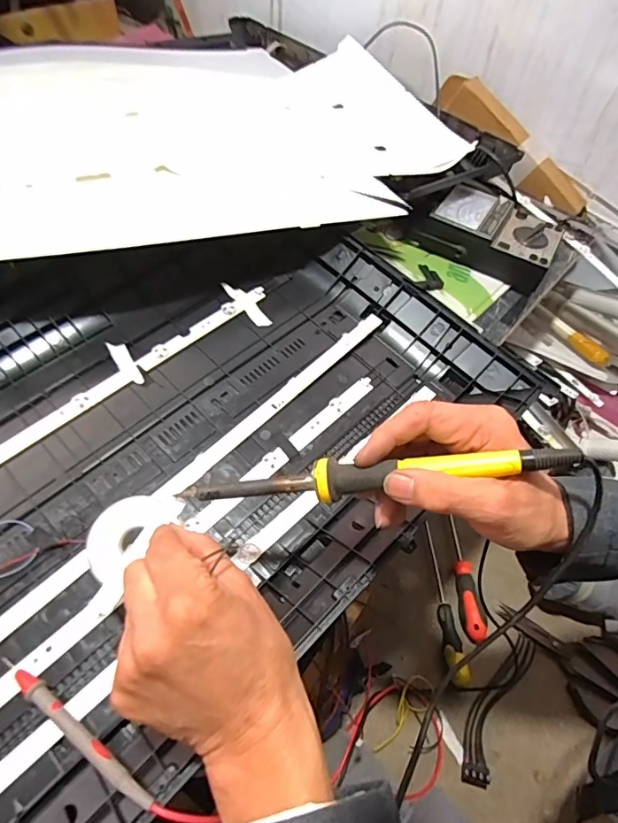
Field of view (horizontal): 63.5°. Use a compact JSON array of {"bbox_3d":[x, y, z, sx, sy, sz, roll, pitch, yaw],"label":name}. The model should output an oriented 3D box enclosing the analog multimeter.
[{"bbox_3d":[0.230,-0.243,0.669,0.198,0.052,0.117,27,54,14],"label":"analog multimeter"}]

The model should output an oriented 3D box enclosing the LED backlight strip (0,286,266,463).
[{"bbox_3d":[-0.231,0.010,0.437,0.026,0.010,0.487,40,62,22],"label":"LED backlight strip"}]

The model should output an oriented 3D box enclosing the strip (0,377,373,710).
[{"bbox_3d":[-0.113,0.114,0.384,0.490,0.008,0.030,-38,65,-25],"label":"strip"}]

